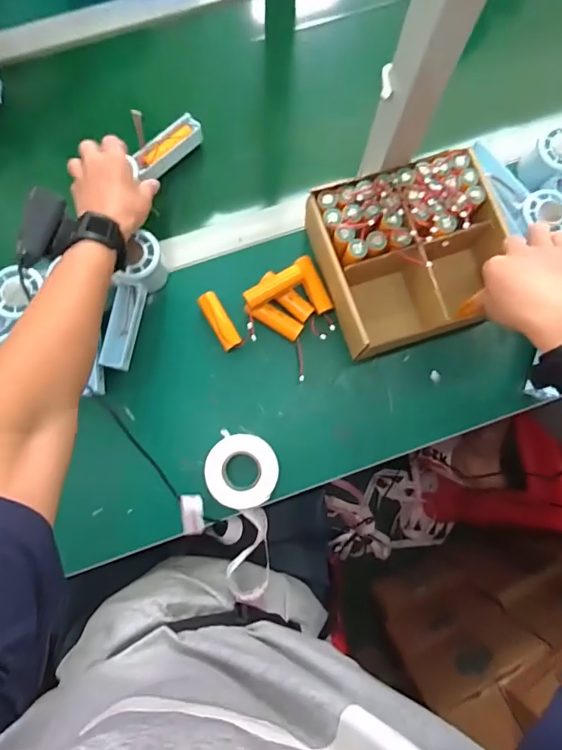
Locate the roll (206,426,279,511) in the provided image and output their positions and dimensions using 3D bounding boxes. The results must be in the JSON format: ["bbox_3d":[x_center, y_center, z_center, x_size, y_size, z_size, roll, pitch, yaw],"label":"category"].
[{"bbox_3d":[-0.043,0.107,0.503,0.077,0.031,0.076,0,82,0],"label":"roll"}]

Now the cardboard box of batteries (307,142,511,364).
[{"bbox_3d":[0.145,-0.135,0.511,0.198,0.076,0.185,-17,82,-3],"label":"cardboard box of batteries"}]

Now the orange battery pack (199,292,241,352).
[{"bbox_3d":[-0.071,-0.062,0.523,0.023,0.025,0.070,-30,83,-4],"label":"orange battery pack"}]

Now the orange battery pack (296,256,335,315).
[{"bbox_3d":[0.039,-0.105,0.531,0.023,0.023,0.069,-23,83,-4],"label":"orange battery pack"}]

